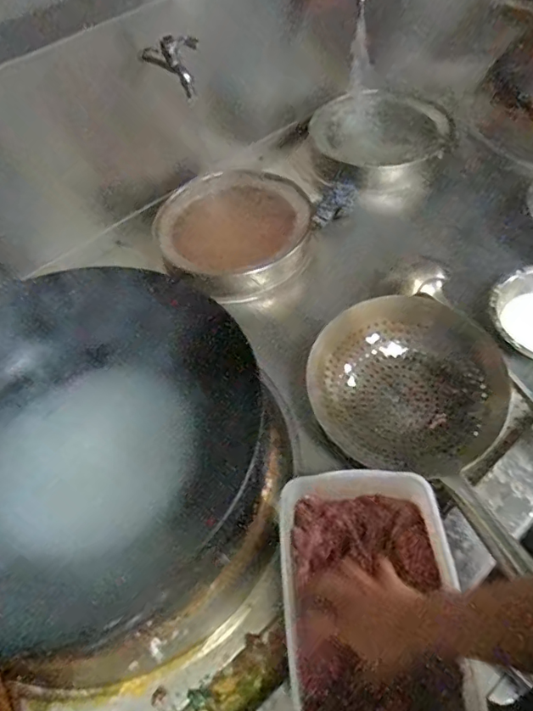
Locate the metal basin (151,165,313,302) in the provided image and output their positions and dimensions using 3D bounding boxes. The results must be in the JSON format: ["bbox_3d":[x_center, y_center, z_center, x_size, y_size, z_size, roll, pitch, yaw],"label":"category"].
[{"bbox_3d":[-0.057,-0.250,1.000,0.283,0.082,0.289,-4,53,5],"label":"metal basin"}]

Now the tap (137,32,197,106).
[{"bbox_3d":[-0.165,-0.499,0.869,0.123,0.097,0.038,35,64,28],"label":"tap"}]

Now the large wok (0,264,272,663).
[{"bbox_3d":[-0.261,0.092,0.645,0.460,0.137,0.473,38,69,5],"label":"large wok"}]

